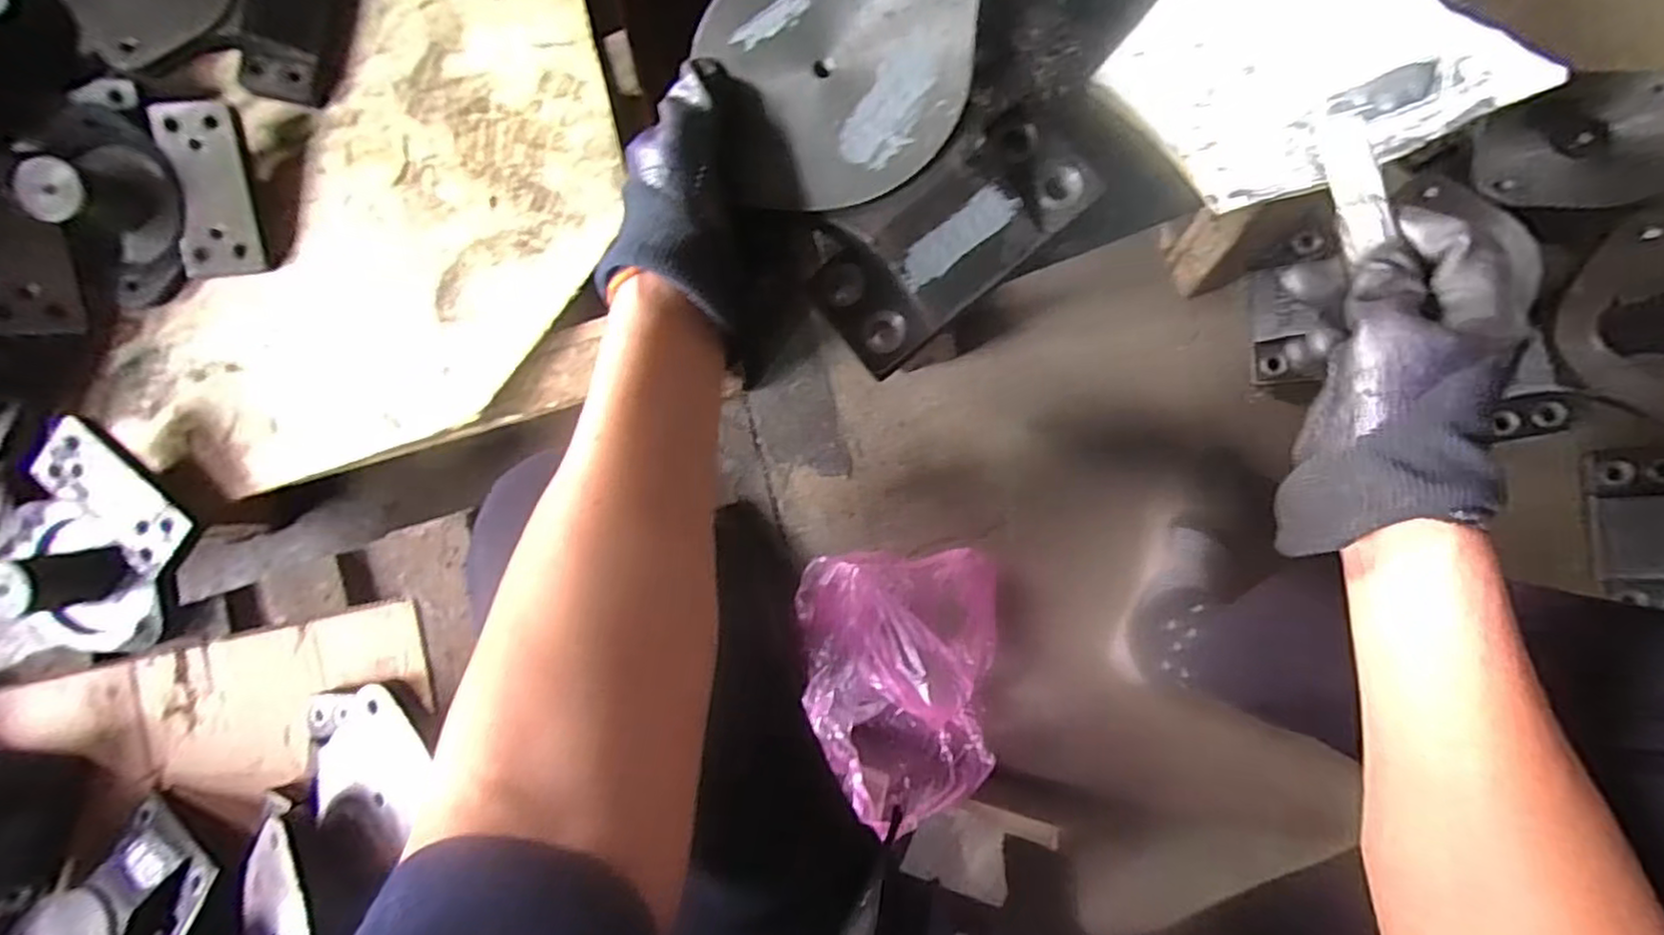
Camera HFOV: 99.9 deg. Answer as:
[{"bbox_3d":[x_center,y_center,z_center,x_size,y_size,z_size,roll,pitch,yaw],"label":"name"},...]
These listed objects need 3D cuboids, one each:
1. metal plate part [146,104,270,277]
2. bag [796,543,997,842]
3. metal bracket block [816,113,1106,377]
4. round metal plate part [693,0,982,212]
[{"bbox_3d":[-0.524,-0.234,0.589,0.056,0.020,0.134,-12,103,-33],"label":"metal plate part"},{"bbox_3d":[0.059,0.196,0.635,0.178,0.124,0.233,0,86,8],"label":"bag"},{"bbox_3d":[0.056,-0.115,0.336,0.140,0.030,0.067,-37,82,4],"label":"metal bracket block"},{"bbox_3d":[0.003,-0.188,0.328,0.125,0.009,0.126,0,86,8],"label":"round metal plate part"}]

